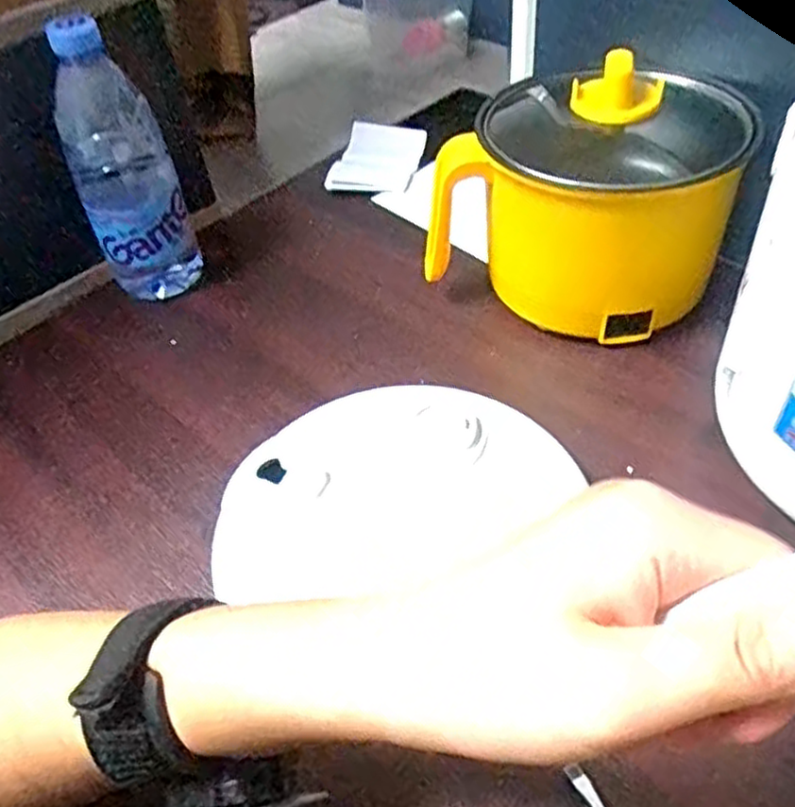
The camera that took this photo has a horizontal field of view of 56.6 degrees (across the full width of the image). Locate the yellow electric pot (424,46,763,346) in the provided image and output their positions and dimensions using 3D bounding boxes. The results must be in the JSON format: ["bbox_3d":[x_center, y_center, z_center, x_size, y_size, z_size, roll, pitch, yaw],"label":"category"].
[{"bbox_3d":[0.135,-0.146,0.512,0.184,0.155,0.156,20,50,25],"label":"yellow electric pot"}]

